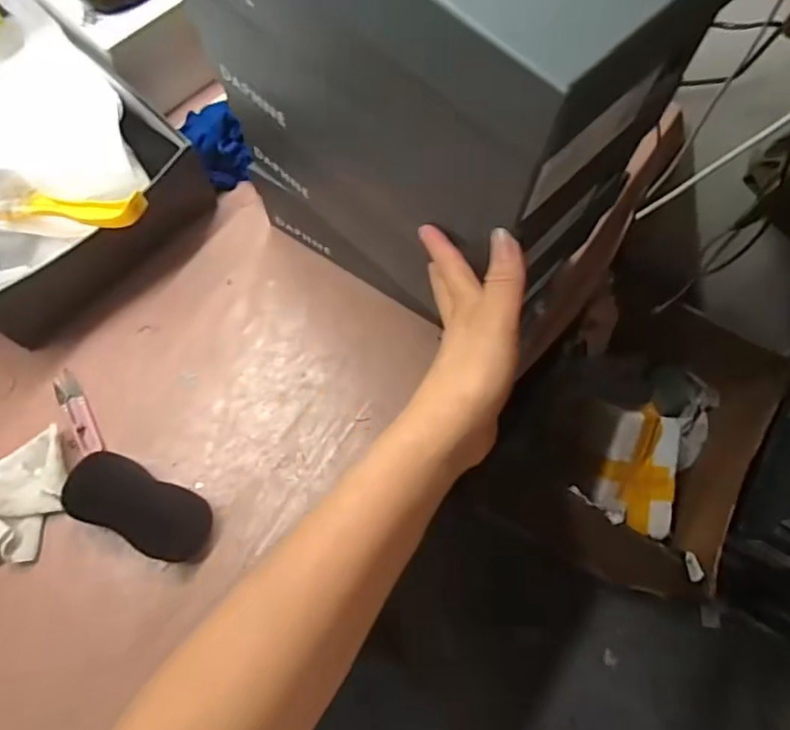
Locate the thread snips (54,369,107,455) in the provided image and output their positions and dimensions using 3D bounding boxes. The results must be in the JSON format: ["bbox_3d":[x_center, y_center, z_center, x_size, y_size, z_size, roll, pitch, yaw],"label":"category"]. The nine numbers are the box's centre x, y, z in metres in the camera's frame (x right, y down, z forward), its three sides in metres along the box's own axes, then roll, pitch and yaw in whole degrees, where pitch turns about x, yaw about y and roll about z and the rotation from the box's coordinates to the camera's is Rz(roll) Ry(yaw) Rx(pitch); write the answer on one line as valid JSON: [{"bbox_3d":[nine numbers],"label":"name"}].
[{"bbox_3d":[-0.314,0.047,0.575,0.023,0.009,0.096,-31,74,-11],"label":"thread snips"}]

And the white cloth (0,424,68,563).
[{"bbox_3d":[-0.361,0.138,0.530,0.150,0.025,0.089,-33,74,-12],"label":"white cloth"}]

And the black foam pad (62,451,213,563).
[{"bbox_3d":[-0.234,0.129,0.533,0.135,0.023,0.062,25,72,8],"label":"black foam pad"}]

